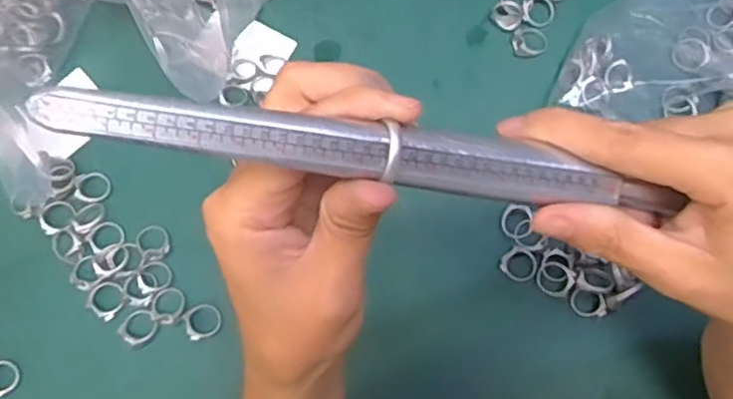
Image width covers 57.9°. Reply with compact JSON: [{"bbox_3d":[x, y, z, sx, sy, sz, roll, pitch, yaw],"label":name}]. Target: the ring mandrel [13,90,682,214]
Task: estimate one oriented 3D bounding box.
[{"bbox_3d":[0.016,-0.012,0.208,0.213,0.019,0.017,7,75,-20],"label":"ring mandrel"}]

